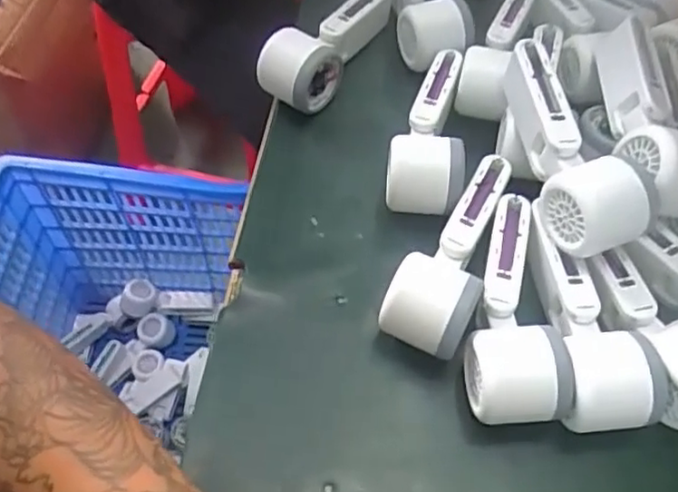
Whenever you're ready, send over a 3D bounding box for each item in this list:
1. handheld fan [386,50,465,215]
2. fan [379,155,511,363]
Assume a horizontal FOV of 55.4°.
[{"bbox_3d":[0.072,-0.095,0.521,0.058,0.047,0.162,5,55,4],"label":"handheld fan"},{"bbox_3d":[0.086,-0.001,0.453,0.054,0.057,0.161,23,59,16],"label":"fan"}]

